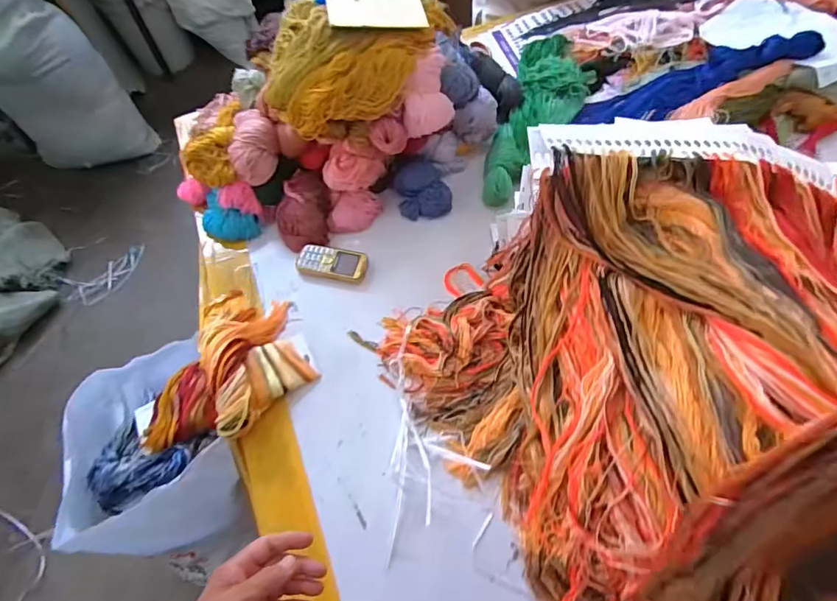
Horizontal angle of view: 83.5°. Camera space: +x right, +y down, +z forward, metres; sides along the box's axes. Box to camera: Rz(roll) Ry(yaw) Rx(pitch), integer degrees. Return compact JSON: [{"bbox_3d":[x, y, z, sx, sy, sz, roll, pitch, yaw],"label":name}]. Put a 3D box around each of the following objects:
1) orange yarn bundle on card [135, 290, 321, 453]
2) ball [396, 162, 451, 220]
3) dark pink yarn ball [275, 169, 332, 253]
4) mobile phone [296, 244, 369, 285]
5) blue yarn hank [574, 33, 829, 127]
[{"bbox_3d":[-0.312,0.093,0.715,0.261,0.077,0.227,-39,66,-17],"label":"orange yarn bundle on card"},{"bbox_3d":[0.006,-0.201,0.867,0.095,0.057,0.110,-23,62,-10],"label":"ball"},{"bbox_3d":[-0.207,-0.159,0.847,0.092,0.066,0.128,3,61,5],"label":"dark pink yarn ball"},{"bbox_3d":[-0.151,-0.066,0.821,0.126,0.010,0.061,11,62,9],"label":"mobile phone"},{"bbox_3d":[0.538,-0.429,0.922,0.428,0.049,0.081,-15,59,20],"label":"blue yarn hank"}]

